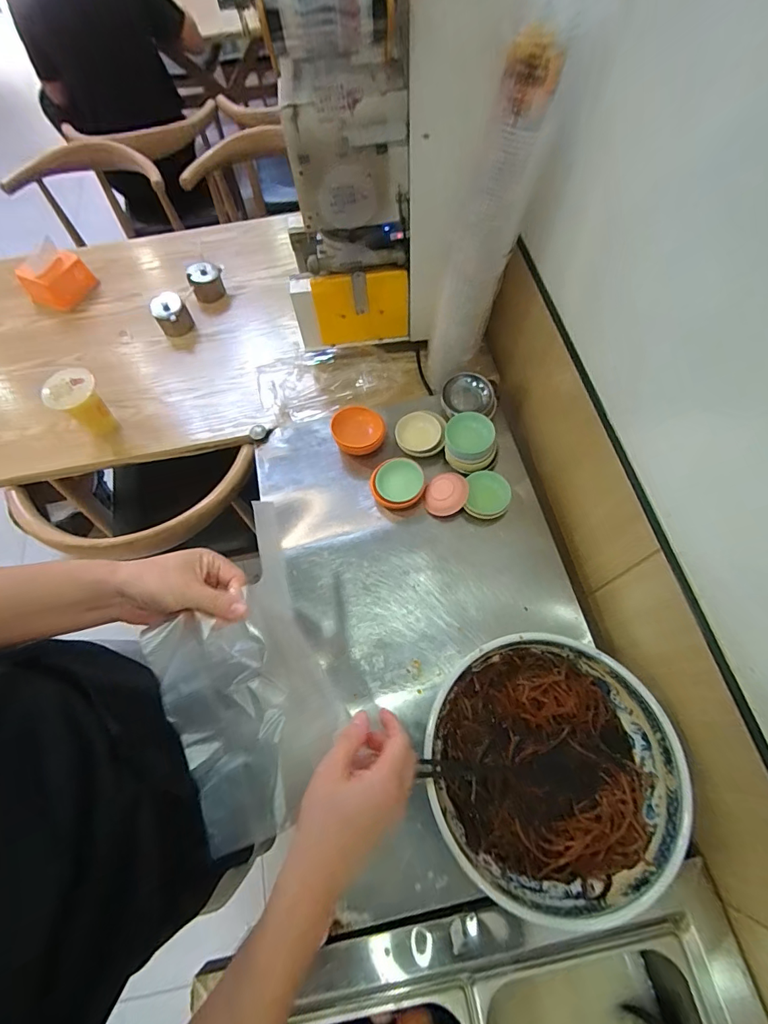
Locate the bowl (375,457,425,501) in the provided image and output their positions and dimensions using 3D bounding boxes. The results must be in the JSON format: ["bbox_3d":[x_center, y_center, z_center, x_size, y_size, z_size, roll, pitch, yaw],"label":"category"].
[{"bbox_3d":[0.028,-0.054,0.804,0.082,0.041,0.082,-14,66,-4],"label":"bowl"}]

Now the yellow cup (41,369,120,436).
[{"bbox_3d":[-0.591,-0.210,0.897,0.093,0.131,0.091,-1,66,2],"label":"yellow cup"}]

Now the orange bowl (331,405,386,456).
[{"bbox_3d":[-0.047,-0.152,0.842,0.095,0.048,0.089,-1,66,2],"label":"orange bowl"}]

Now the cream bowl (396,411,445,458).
[{"bbox_3d":[0.068,-0.151,0.841,0.088,0.038,0.092,-1,66,2],"label":"cream bowl"}]

